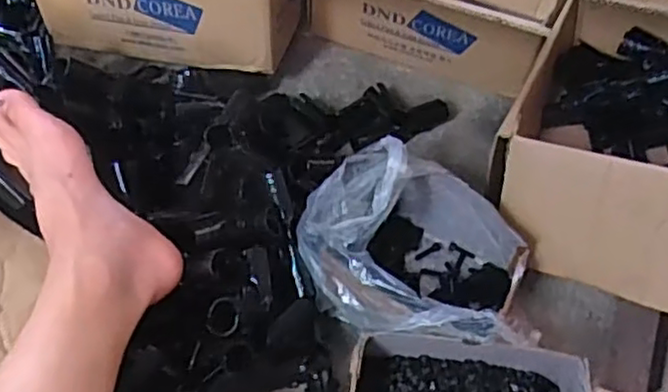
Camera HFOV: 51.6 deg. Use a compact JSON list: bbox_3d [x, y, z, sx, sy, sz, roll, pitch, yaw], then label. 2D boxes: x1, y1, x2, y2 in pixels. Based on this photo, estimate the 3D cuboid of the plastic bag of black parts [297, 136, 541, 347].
[{"bbox_3d":[0.086,0.067,0.710,0.219,0.134,0.188,32,60,17],"label":"plastic bag of black parts"}]

